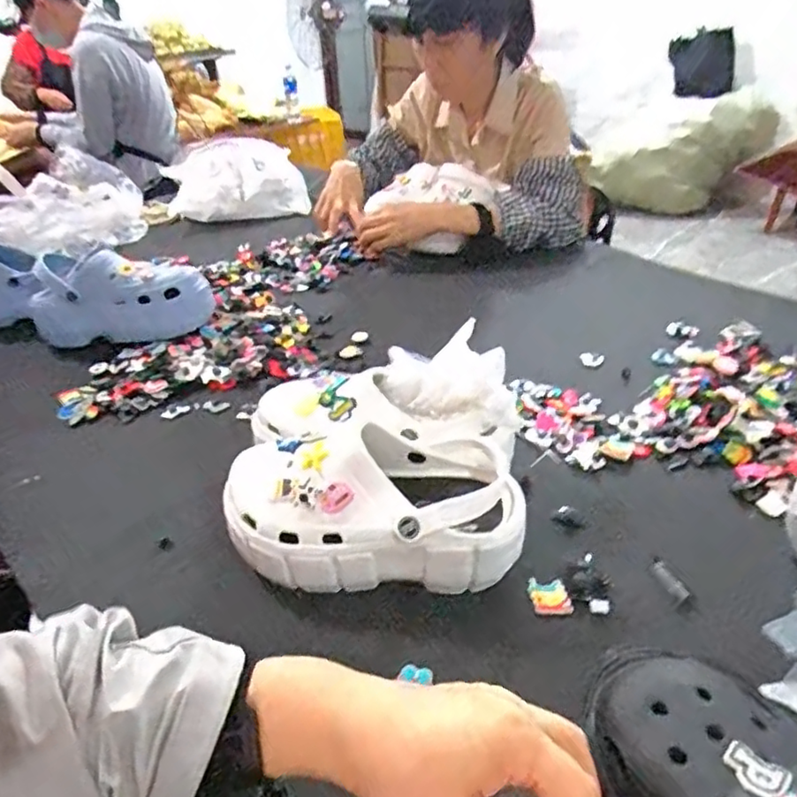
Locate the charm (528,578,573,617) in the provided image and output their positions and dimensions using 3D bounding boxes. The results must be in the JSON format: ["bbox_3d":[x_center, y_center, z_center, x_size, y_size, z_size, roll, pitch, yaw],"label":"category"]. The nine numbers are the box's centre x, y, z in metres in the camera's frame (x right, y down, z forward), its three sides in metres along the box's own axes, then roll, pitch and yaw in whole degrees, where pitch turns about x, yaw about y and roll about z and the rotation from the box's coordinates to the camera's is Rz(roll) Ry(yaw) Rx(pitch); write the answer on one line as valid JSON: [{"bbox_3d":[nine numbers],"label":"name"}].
[{"bbox_3d":[0.118,0.153,0.477,0.032,0.004,0.031,3,34,8],"label":"charm"}]

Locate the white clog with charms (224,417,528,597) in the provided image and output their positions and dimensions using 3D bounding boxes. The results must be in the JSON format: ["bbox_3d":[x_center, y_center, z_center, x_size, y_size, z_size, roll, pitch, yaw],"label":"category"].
[{"bbox_3d":[-0.022,0.087,0.492,0.236,0.112,0.094,1,34,6],"label":"white clog with charms"}]

